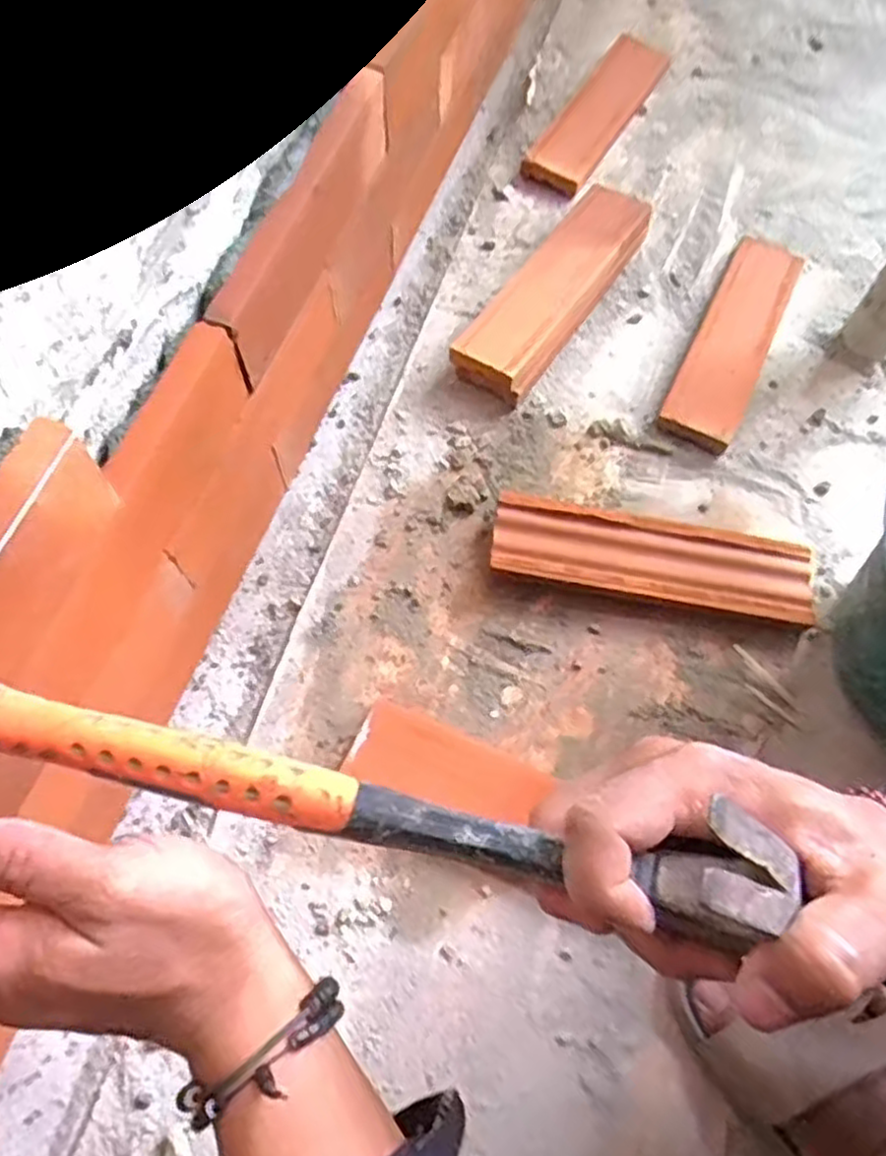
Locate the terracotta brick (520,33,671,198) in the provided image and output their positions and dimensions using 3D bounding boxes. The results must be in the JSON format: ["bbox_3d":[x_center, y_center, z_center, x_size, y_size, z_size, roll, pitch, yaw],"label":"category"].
[{"bbox_3d":[0.149,-0.453,0.727,0.066,0.029,0.212,29,70,11],"label":"terracotta brick"}]

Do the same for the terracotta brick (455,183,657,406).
[{"bbox_3d":[0.091,-0.239,0.621,0.071,0.043,0.222,34,71,13],"label":"terracotta brick"}]

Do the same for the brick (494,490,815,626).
[{"bbox_3d":[0.150,-0.009,0.535,0.226,0.030,0.064,11,67,4],"label":"brick"}]

